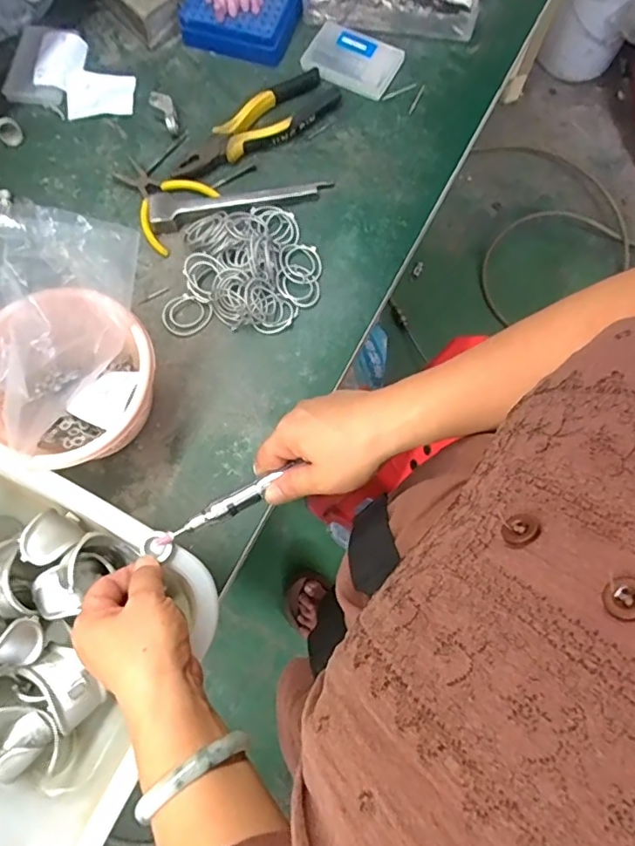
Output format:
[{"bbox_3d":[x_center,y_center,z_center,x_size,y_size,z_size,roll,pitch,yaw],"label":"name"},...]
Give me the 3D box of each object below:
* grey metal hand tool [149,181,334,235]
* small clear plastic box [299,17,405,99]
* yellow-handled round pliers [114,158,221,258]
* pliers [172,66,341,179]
[{"bbox_3d":[-0.077,-0.226,0.558,0.184,0.016,0.040,-8,75,-3],"label":"grey metal hand tool"},{"bbox_3d":[0.039,-0.404,0.606,0.103,0.011,0.071,24,76,6],"label":"small clear plastic box"},{"bbox_3d":[-0.169,-0.236,0.568,0.104,0.011,0.087,38,78,9],"label":"yellow-handled round pliers"},{"bbox_3d":[-0.064,-0.312,0.580,0.190,0.020,0.062,-43,79,-11],"label":"pliers"}]

